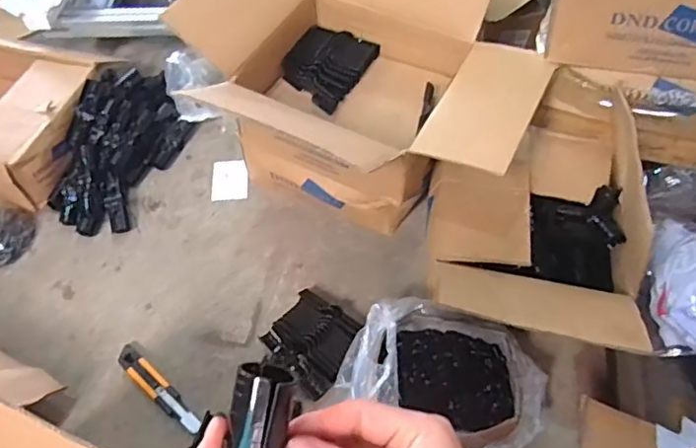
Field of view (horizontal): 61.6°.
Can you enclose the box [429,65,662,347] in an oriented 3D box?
[{"bbox_3d":[0.272,-0.020,0.871,0.279,0.222,0.446,9,54,8],"label":"box"}]

